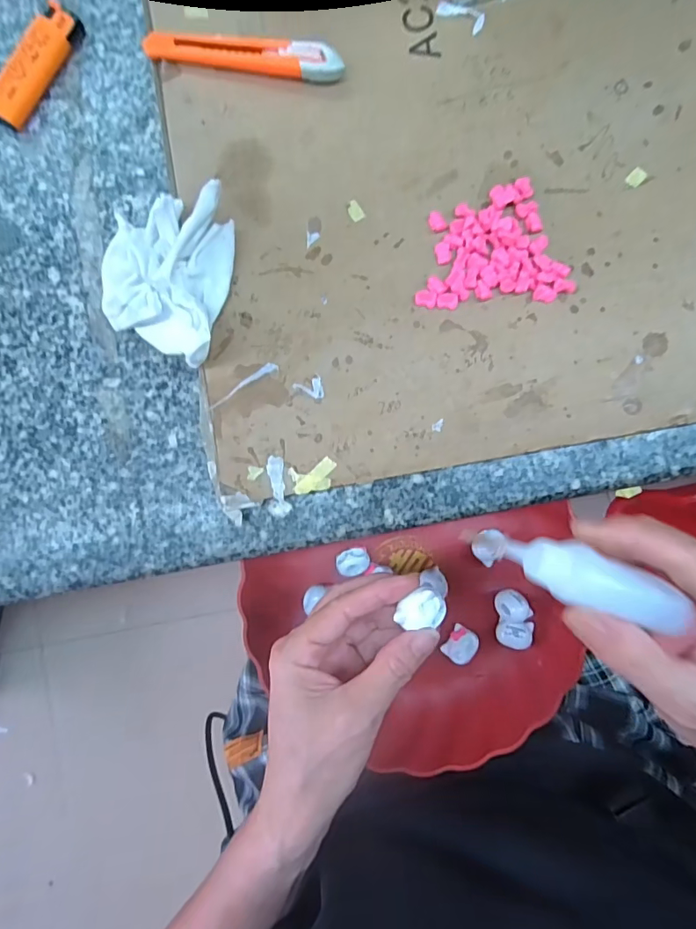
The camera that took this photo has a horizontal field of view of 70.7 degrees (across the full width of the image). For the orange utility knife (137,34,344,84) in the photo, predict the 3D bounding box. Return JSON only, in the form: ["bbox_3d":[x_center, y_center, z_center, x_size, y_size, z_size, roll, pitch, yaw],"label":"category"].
[{"bbox_3d":[-0.061,-0.245,0.294,0.117,0.011,0.019,10,88,5],"label":"orange utility knife"}]

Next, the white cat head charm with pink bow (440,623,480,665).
[{"bbox_3d":[0.087,0.139,0.375,0.024,0.004,0.025,32,86,28],"label":"white cat head charm with pink bow"}]

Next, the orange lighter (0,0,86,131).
[{"bbox_3d":[-0.197,-0.251,0.310,0.018,0.017,0.080,34,90,6],"label":"orange lighter"}]

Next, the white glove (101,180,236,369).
[{"bbox_3d":[-0.105,-0.104,0.280,0.076,0.044,0.097,4,87,5],"label":"white glove"}]

